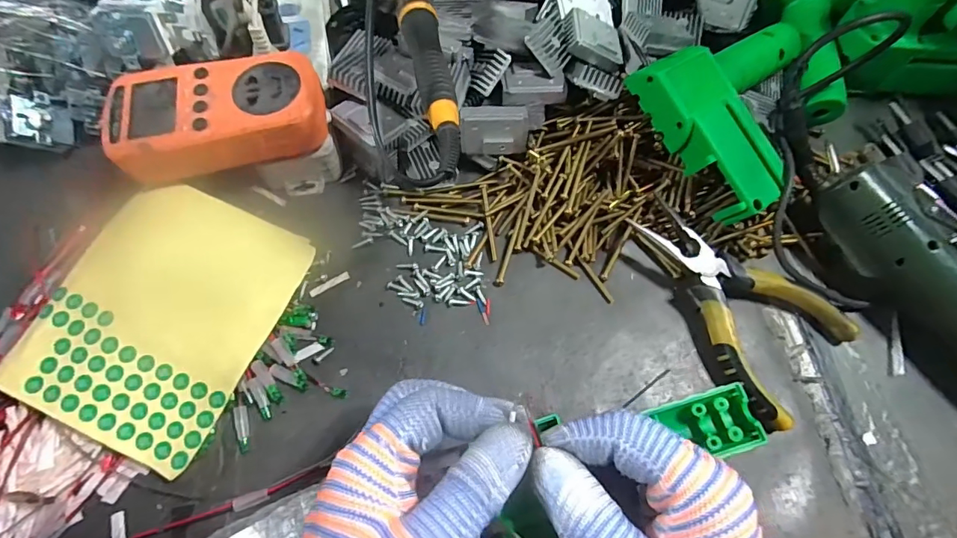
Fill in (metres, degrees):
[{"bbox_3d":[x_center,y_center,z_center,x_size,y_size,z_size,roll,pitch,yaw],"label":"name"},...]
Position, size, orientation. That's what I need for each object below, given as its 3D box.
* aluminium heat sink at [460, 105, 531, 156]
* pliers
[{"bbox_3d":[0.011,-0.098,0.329,0.046,0.033,0.017,-1,36,-1],"label":"aluminium heat sink"},{"bbox_3d":[0.166,0.015,0.305,0.085,0.023,0.145,-33,71,-13],"label":"pliers"}]

